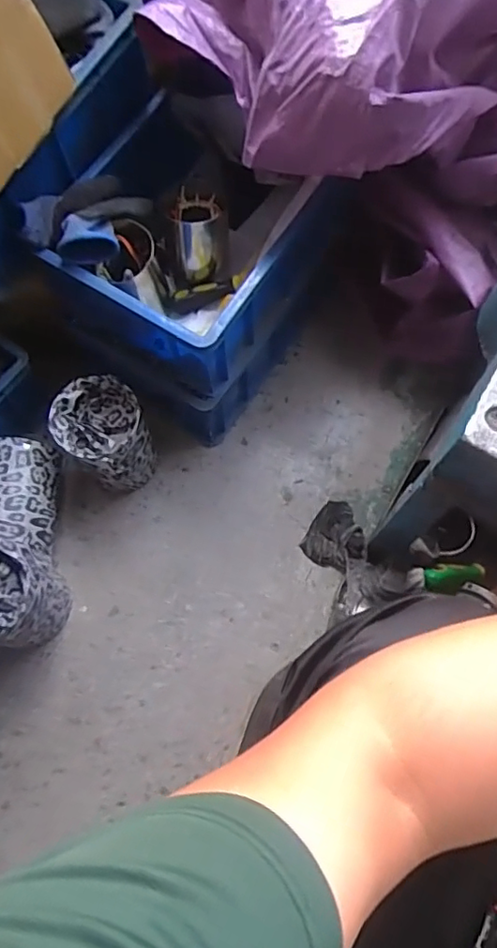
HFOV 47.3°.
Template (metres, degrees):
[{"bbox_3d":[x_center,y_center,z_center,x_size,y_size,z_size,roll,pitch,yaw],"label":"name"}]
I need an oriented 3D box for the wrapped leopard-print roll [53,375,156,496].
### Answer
[{"bbox_3d":[-0.207,-0.052,0.853,0.119,0.155,0.129,0,71,1],"label":"wrapped leopard-print roll"}]

